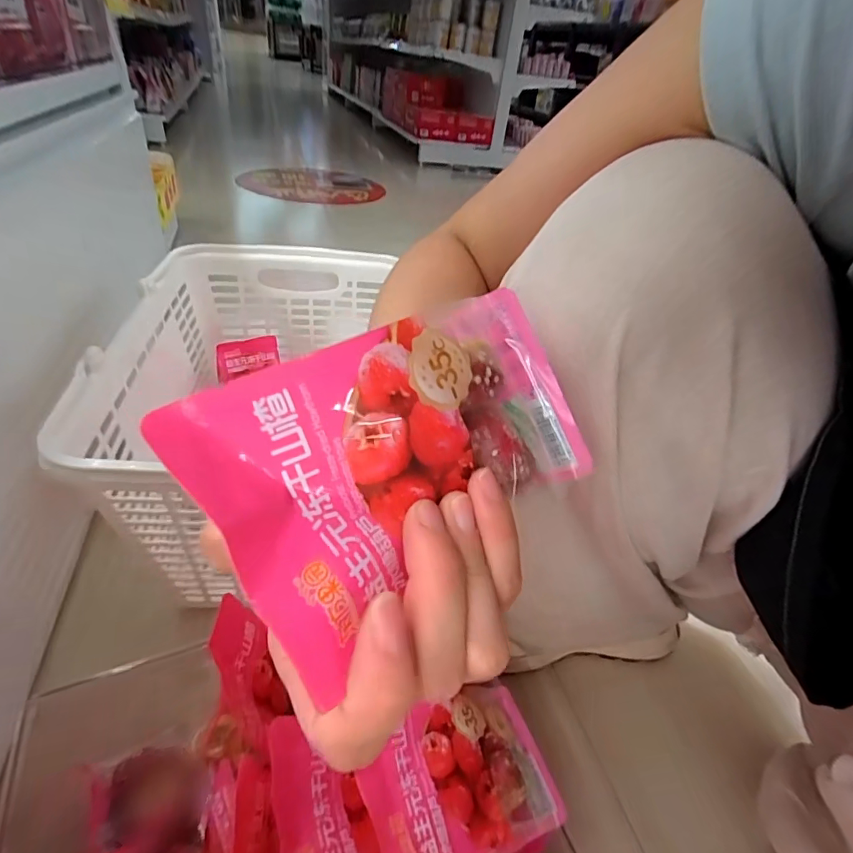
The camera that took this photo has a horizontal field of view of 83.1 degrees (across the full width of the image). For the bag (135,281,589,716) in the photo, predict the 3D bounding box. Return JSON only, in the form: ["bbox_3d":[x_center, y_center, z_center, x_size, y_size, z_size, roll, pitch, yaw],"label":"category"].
[{"bbox_3d":[0.000,0.006,0.150,0.131,0.075,0.020,-29,11,-36],"label":"bag"}]

